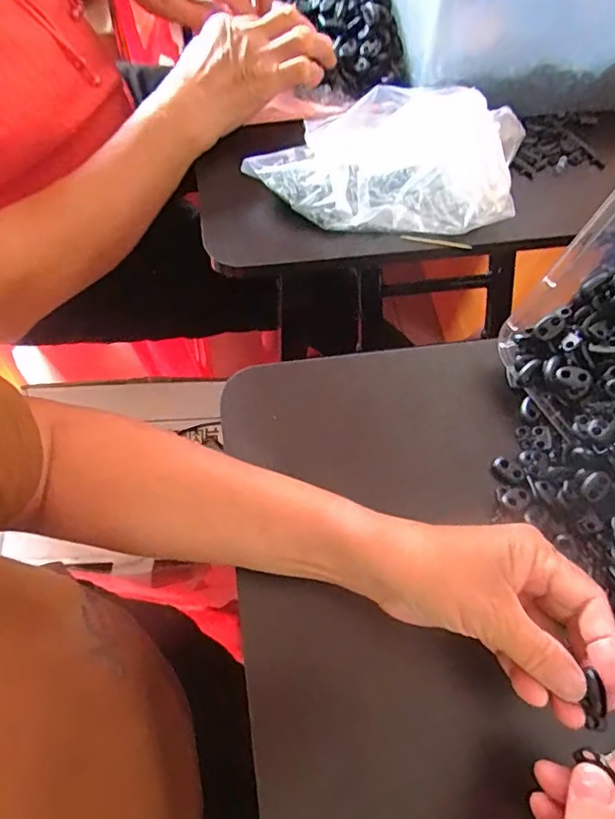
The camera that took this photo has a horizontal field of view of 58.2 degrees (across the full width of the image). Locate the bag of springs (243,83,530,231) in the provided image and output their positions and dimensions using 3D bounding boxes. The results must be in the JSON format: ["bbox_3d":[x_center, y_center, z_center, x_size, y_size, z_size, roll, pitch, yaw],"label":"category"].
[{"bbox_3d":[0.066,-0.217,0.465,0.220,0.068,0.150,10,64,2],"label":"bag of springs"}]

